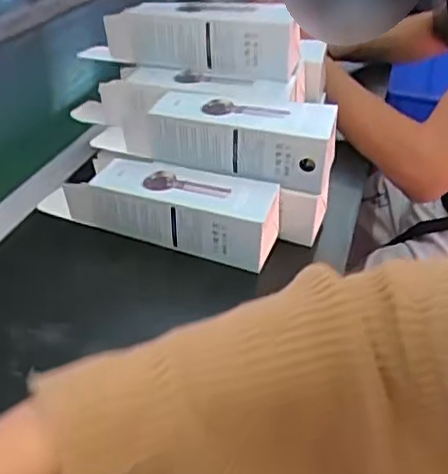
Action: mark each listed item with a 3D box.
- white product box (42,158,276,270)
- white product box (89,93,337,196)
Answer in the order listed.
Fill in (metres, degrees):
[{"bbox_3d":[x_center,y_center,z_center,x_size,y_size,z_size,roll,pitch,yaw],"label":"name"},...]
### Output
[{"bbox_3d":[-0.062,-0.030,0.600,0.214,0.063,0.064,10,33,13],"label":"white product box"},{"bbox_3d":[-0.010,-0.094,0.599,0.211,0.065,0.066,7,32,9],"label":"white product box"}]

